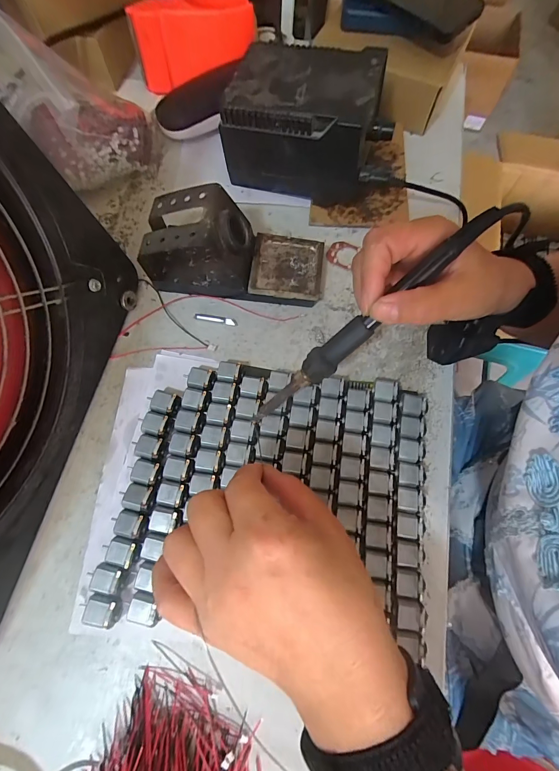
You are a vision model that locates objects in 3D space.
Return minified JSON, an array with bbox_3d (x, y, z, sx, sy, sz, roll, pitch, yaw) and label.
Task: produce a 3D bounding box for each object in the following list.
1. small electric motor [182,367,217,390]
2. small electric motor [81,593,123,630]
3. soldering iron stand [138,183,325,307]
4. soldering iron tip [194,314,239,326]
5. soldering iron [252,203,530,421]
[{"bbox_3d":[-0.071,-0.006,0.305,0.028,0.017,0.023,18,72,4],"label":"small electric motor"},{"bbox_3d":[-0.128,0.163,0.249,0.030,0.015,0.021,8,71,1],"label":"small electric motor"},{"bbox_3d":[-0.040,-0.129,0.318,0.164,0.073,0.068,7,71,0],"label":"soldering iron stand"},{"bbox_3d":[-0.063,-0.065,0.332,0.042,0.004,0.008,9,71,1],"label":"soldering iron tip"},{"bbox_3d":[0.055,-0.034,0.231,0.216,0.018,0.024,-39,73,25],"label":"soldering iron"}]

